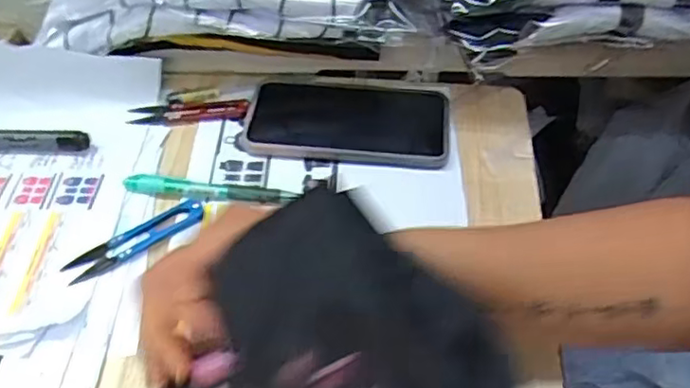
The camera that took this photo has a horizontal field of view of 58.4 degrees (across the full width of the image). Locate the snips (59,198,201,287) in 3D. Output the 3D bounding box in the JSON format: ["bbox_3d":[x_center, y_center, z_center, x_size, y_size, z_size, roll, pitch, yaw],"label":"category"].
[{"bbox_3d":[-0.148,0.032,0.441,0.101,0.004,0.024,-29,56,-23],"label":"snips"}]

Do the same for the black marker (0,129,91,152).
[{"bbox_3d":[-0.270,-0.043,0.490,0.128,0.015,0.015,0,50,0],"label":"black marker"}]

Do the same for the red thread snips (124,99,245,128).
[{"bbox_3d":[-0.135,-0.071,0.533,0.101,0.008,0.025,-2,50,-2],"label":"red thread snips"}]

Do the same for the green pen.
[{"bbox_3d":[-0.103,-0.003,0.469,0.129,0.009,0.017,5,50,4],"label":"green pen"}]

